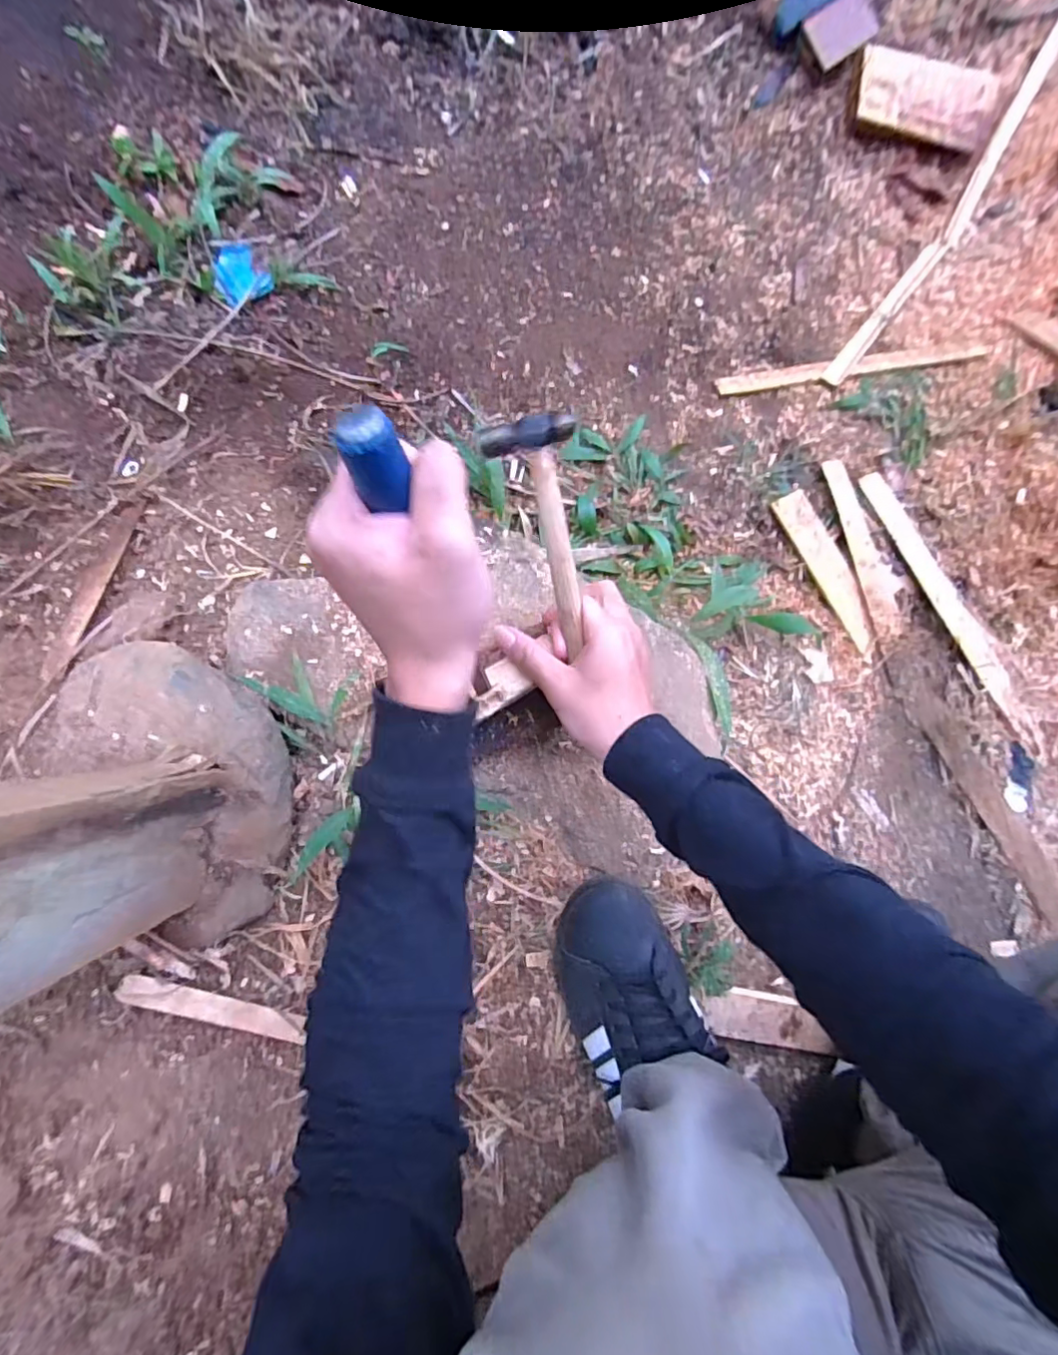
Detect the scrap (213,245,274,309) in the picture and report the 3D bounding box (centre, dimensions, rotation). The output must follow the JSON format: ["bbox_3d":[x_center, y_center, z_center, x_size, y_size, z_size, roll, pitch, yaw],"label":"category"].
[{"bbox_3d":[-0.357,-0.496,0.714,0.067,0.006,0.088,-35,82,-22],"label":"scrap"}]

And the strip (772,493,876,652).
[{"bbox_3d":[0.383,-0.139,0.735,0.047,0.007,0.215,-27,84,1],"label":"strip"}]

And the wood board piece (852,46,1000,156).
[{"bbox_3d":[0.617,-0.896,0.904,0.238,0.036,0.120,1,91,-10],"label":"wood board piece"}]

